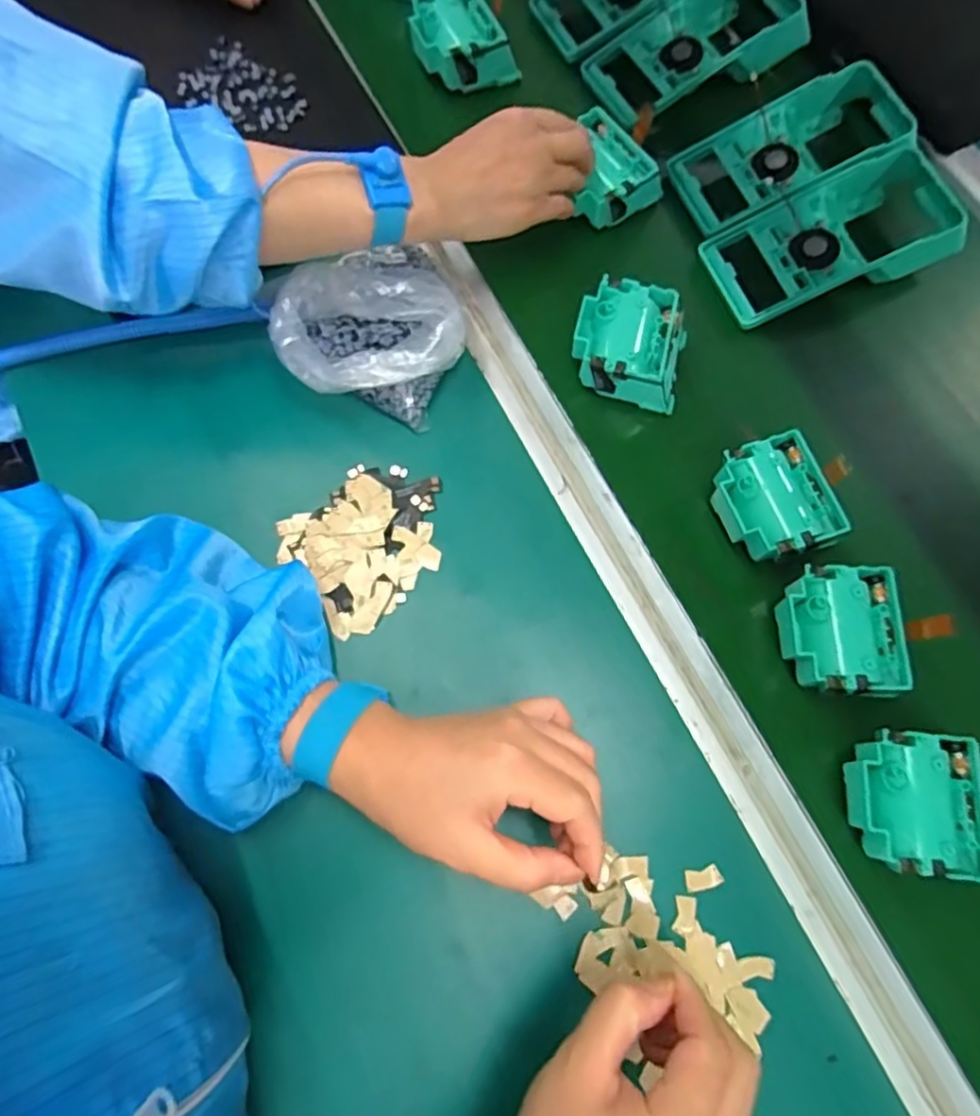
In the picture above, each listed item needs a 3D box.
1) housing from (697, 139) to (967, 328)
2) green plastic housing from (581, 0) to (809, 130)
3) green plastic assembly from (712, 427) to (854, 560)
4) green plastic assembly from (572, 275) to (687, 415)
[{"bbox_3d":[0.270,-0.248,0.488,0.202,0.054,0.089,-17,73,-8],"label":"housing"},{"bbox_3d":[0.181,-0.441,0.555,0.193,0.060,0.105,-25,75,-11],"label":"green plastic housing"},{"bbox_3d":[0.182,-0.034,0.421,0.069,0.041,0.077,-19,74,-10],"label":"green plastic assembly"},{"bbox_3d":[0.097,-0.148,0.455,0.082,0.039,0.081,12,71,1],"label":"green plastic assembly"}]

